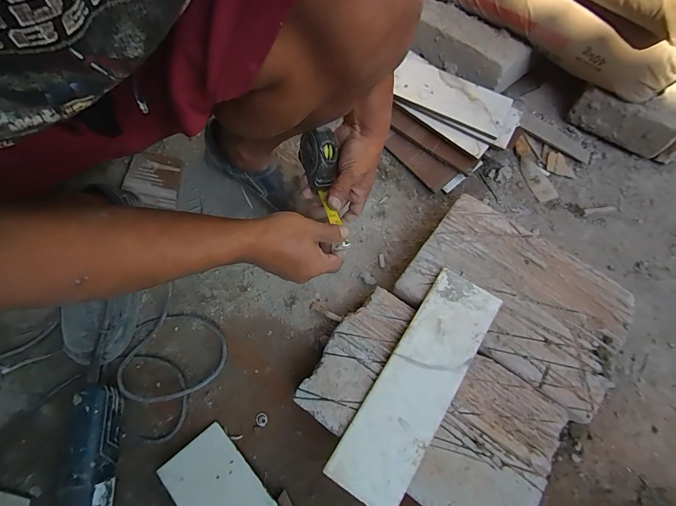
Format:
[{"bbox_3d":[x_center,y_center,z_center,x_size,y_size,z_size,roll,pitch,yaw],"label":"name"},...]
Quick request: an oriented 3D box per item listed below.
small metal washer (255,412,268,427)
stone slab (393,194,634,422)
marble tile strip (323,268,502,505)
[{"bbox_3d":[-0.112,0.244,0.504,0.018,0.004,0.019,0,70,1],"label":"small metal washer"},{"bbox_3d":[0.251,0.057,0.491,0.282,0.020,0.193,36,74,13],"label":"stone slab"},{"bbox_3d":[0.103,0.163,0.442,0.089,0.016,0.298,32,73,11],"label":"marble tile strip"}]

